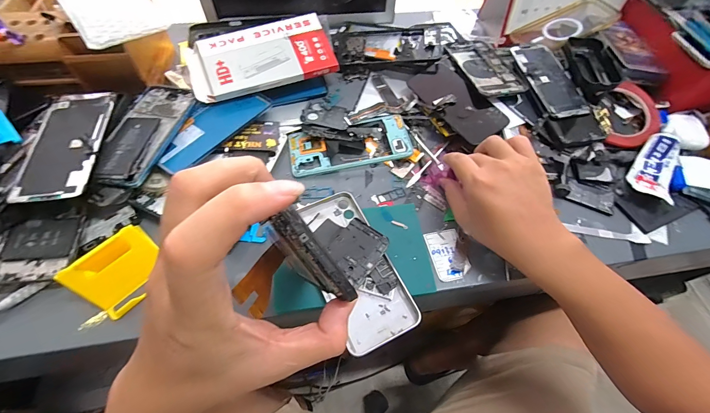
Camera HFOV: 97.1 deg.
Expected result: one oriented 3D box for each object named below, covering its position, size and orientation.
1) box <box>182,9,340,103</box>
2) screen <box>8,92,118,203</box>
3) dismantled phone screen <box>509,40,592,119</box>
[{"bbox_3d":[-0.131,-0.210,0.445,0.195,0.023,0.098,-17,79,-11],"label":"box"},{"bbox_3d":[-0.323,-0.073,0.351,0.077,0.010,0.153,-5,59,-6],"label":"screen"},{"bbox_3d":[0.283,-0.190,0.458,0.069,0.009,0.150,-8,67,-8],"label":"dismantled phone screen"}]

